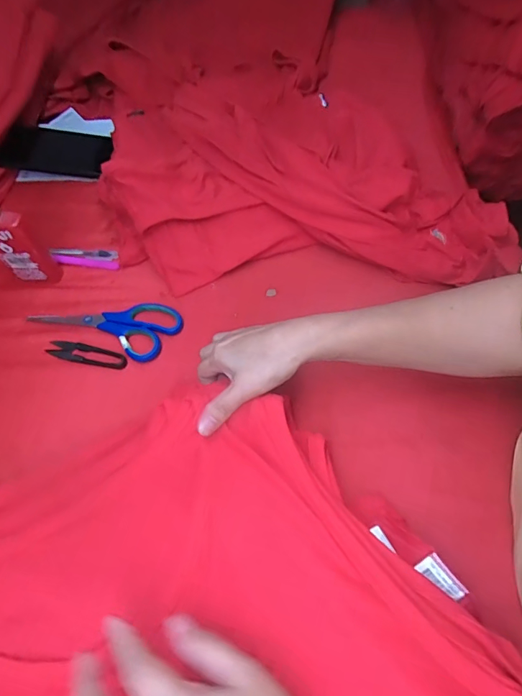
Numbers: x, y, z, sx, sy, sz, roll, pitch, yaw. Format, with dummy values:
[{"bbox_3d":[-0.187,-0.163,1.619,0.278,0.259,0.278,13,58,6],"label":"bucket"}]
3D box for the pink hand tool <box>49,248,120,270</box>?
[{"bbox_3d":[-0.224,-0.118,0.534,0.090,0.009,0.026,5,61,11],"label":"pink hand tool"}]

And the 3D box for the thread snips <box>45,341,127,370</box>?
[{"bbox_3d":[-0.195,0.007,0.466,0.099,0.008,0.022,12,63,15],"label":"thread snips"}]

